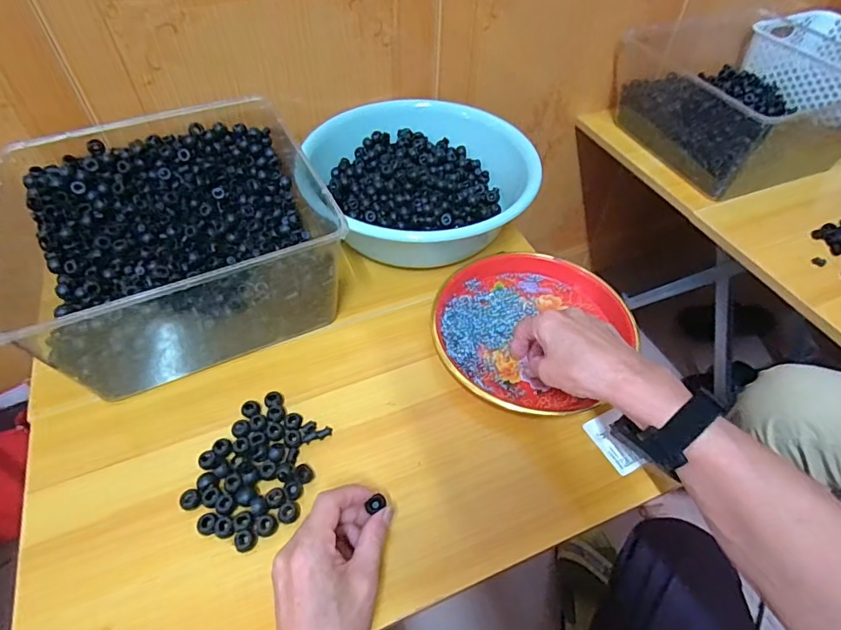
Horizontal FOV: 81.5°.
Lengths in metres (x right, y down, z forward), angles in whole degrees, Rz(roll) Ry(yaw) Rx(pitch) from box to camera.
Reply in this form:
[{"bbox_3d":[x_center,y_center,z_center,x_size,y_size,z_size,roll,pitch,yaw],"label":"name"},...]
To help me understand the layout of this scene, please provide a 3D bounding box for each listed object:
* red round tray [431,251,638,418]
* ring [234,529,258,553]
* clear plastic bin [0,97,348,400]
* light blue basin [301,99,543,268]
[{"bbox_3d":[0.116,0.014,0.538,0.201,0.035,0.208,0,50,0],"label":"red round tray"},{"bbox_3d":[-0.148,0.191,0.414,0.017,0.008,0.017,0,50,0],"label":"ring"},{"bbox_3d":[-0.276,-0.086,0.555,0.321,0.138,0.292,-23,54,-19],"label":"clear plastic bin"},{"bbox_3d":[0.005,-0.186,0.662,0.252,0.101,0.240,0,50,0],"label":"light blue basin"}]

